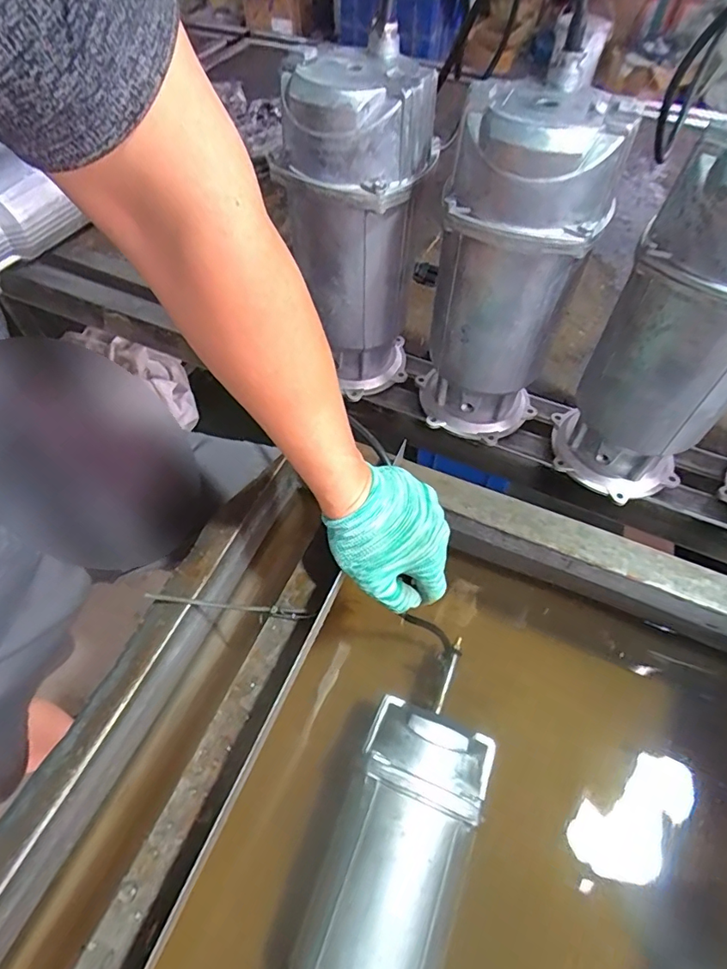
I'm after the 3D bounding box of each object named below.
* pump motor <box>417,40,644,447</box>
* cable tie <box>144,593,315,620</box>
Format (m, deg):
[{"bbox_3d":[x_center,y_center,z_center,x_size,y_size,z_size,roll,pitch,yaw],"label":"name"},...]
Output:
[{"bbox_3d":[0.128,-0.179,0.464,0.125,0.295,0.113,19,58,12],"label":"pump motor"},{"bbox_3d":[-0.119,0.107,0.441,0.149,0.010,0.009,7,56,4],"label":"cable tie"}]

